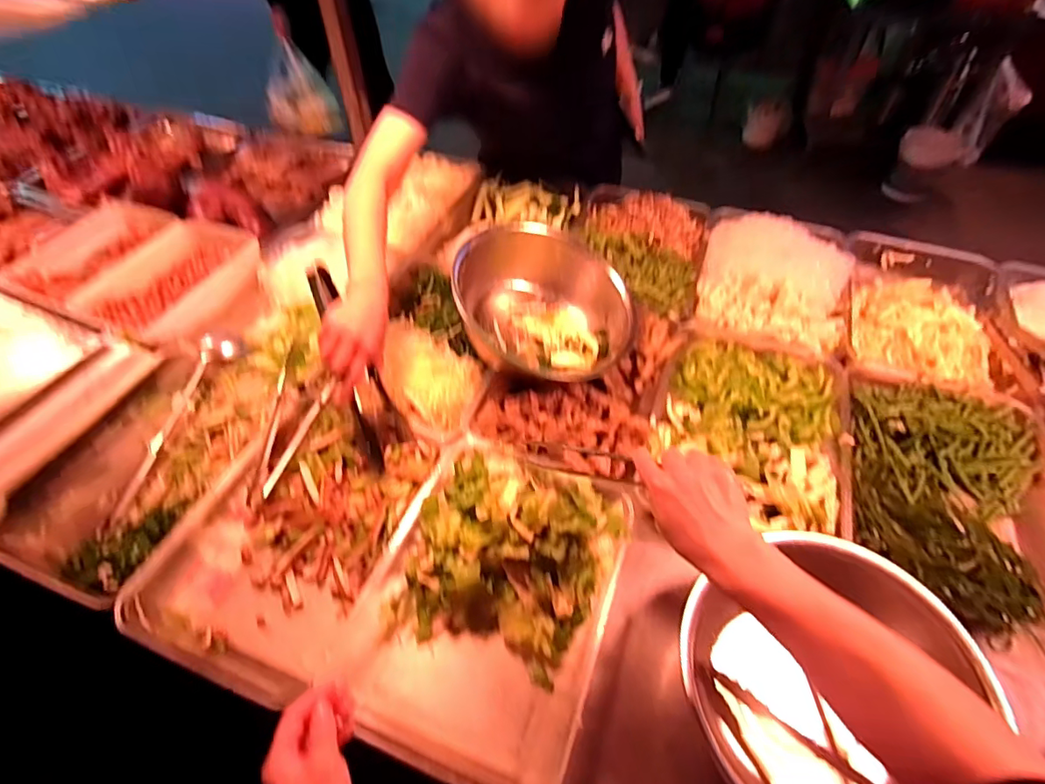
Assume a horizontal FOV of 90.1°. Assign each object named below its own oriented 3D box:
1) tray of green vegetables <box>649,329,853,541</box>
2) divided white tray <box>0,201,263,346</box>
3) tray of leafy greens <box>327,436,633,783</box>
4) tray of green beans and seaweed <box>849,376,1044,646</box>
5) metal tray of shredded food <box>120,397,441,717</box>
[{"bbox_3d":[0.327,0.047,0.754,0.261,0.073,0.346,18,54,14],"label":"tray of green vegetables"},{"bbox_3d":[-0.699,-0.231,0.971,0.428,0.065,0.303,17,54,13],"label":"divided white tray"},{"bbox_3d":[-0.035,0.226,0.604,0.265,0.107,0.355,18,54,14],"label":"tray of leafy greens"},{"bbox_3d":[0.569,0.140,0.688,0.259,0.064,0.354,14,53,11],"label":"tray of green beans and seaweed"},{"bbox_3d":[-0.288,0.178,0.674,0.273,0.062,0.348,13,53,11],"label":"metal tray of shredded food"}]

